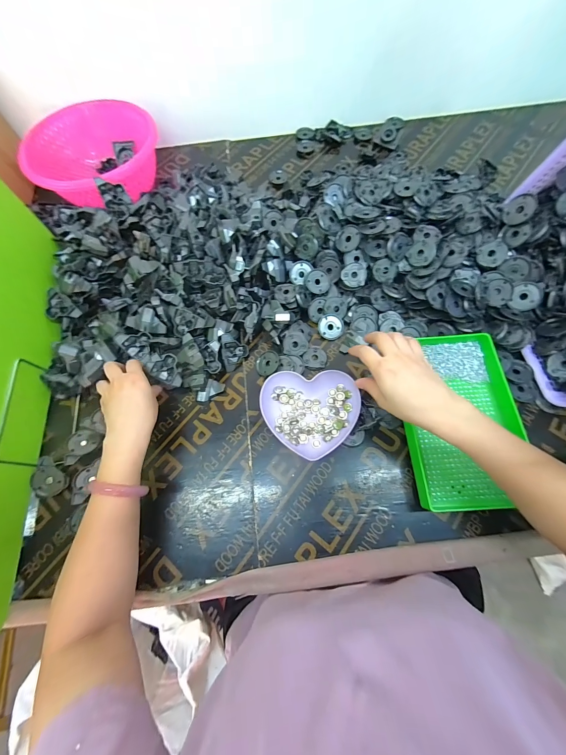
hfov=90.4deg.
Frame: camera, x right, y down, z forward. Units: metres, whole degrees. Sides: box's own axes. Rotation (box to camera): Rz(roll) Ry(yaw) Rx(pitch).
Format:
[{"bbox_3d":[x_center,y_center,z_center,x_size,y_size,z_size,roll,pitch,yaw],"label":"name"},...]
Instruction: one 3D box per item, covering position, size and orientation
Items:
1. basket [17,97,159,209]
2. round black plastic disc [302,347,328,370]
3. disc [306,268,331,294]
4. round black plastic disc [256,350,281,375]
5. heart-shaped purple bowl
[{"bbox_3d":[-0.377,-0.448,0.575,0.199,0.095,0.212,-1,69,2],"label":"basket"},{"bbox_3d":[0.055,-0.034,0.477,0.039,0.004,0.041,-1,69,2],"label":"round black plastic disc"},{"bbox_3d":[0.063,-0.171,0.502,0.045,0.006,0.044,-4,90,-4],"label":"disc"},{"bbox_3d":[-0.026,-0.024,0.473,0.042,0.006,0.042,-8,72,25],"label":"round black plastic disc"},{"bbox_3d":[0.043,0.054,0.434,0.144,0.026,0.132,-1,69,2],"label":"heart-shaped purple bowl"}]

